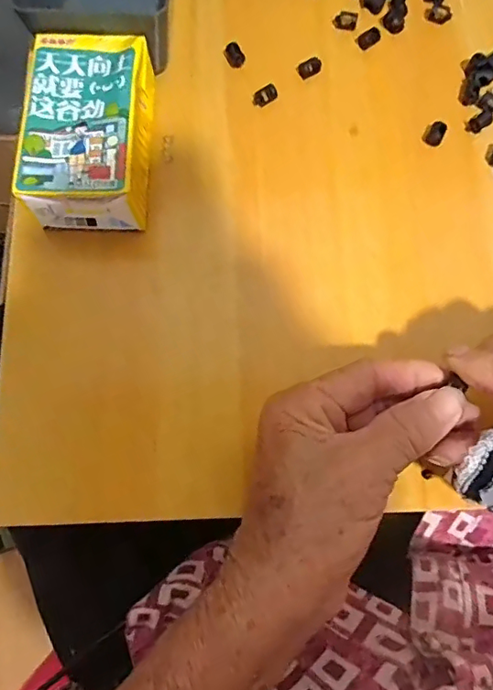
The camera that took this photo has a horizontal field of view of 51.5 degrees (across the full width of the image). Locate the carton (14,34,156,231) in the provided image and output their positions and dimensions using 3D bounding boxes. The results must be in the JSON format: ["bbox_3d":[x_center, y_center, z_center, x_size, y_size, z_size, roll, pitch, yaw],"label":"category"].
[{"bbox_3d":[-0.091,-0.123,0.299,0.064,0.044,0.104,1,76,-1],"label":"carton"}]

